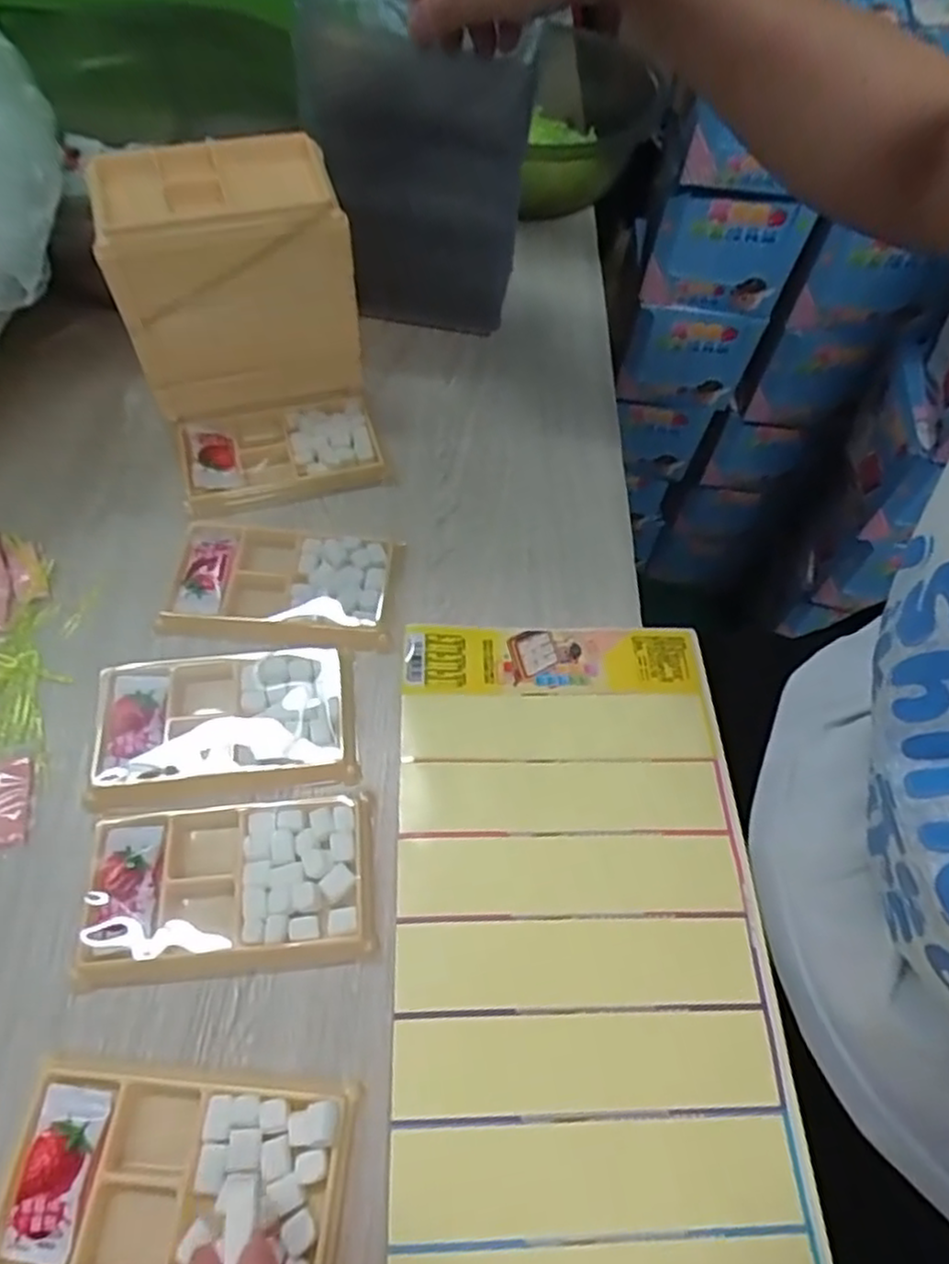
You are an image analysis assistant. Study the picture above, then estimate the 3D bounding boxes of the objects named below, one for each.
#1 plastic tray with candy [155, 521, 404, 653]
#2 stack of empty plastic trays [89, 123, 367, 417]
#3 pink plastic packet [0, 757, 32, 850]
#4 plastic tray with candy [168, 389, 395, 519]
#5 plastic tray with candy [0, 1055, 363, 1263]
[{"bbox_3d":[-0.113,-0.030,0.432,0.131,0.011,0.076,6,57,0],"label":"plastic tray with candy"},{"bbox_3d":[-0.154,-0.225,0.474,0.136,0.133,0.074,-15,60,-13],"label":"stack of empty plastic trays"},{"bbox_3d":[-0.234,0.085,0.367,0.020,0.004,0.046,-9,59,-9],"label":"pink plastic packet"},{"bbox_3d":[-0.131,-0.127,0.489,0.125,0.012,0.092,-14,59,-12],"label":"plastic tray with candy"},{"bbox_3d":[-0.119,0.218,0.292,0.133,0.019,0.073,5,57,-1],"label":"plastic tray with candy"}]

